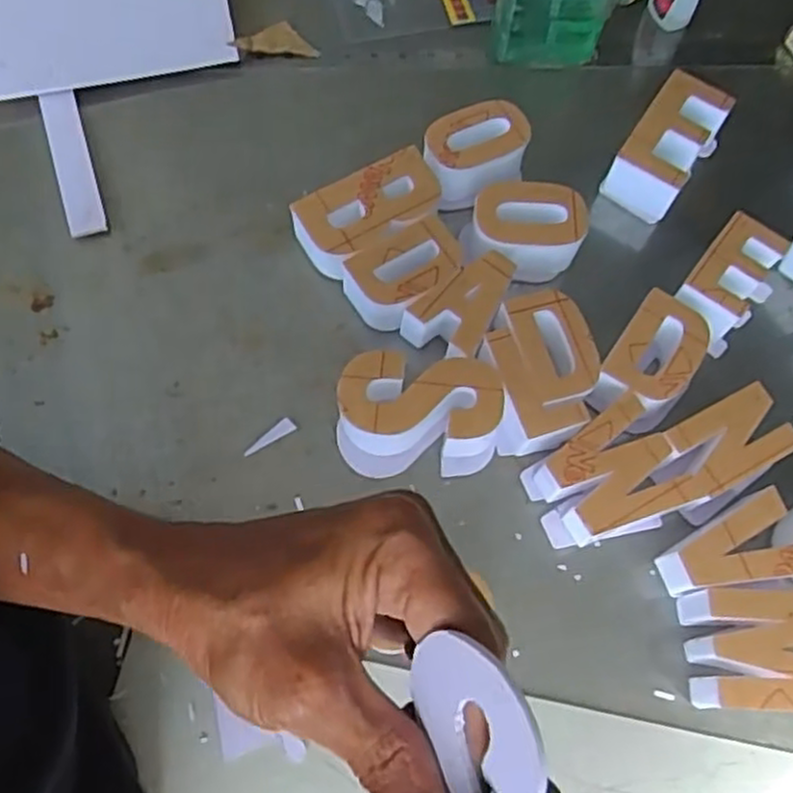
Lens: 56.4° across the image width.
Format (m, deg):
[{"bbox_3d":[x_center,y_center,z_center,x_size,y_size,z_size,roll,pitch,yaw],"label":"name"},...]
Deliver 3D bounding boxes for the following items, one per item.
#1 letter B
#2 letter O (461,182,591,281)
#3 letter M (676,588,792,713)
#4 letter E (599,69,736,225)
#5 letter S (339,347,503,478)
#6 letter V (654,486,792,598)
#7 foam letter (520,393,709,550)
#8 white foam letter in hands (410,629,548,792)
[{"bbox_3d":[-0.022,-0.138,0.578,0.112,0.051,0.063,-35,76,-15],"label":"letter B"},{"bbox_3d":[0.097,-0.126,0.578,0.096,0.053,0.062,-3,70,-3],"label":"letter O"},{"bbox_3d":[0.233,0.163,0.475,0.087,0.045,0.071,1,69,-2],"label":"letter M"},{"bbox_3d":[0.223,-0.204,0.616,0.061,0.058,0.112,36,72,11],"label":"letter E"},{"bbox_3d":[0.015,0.015,0.520,0.109,0.049,0.074,0,69,-2],"label":"letter S"},{"bbox_3d":[0.222,0.107,0.496,0.086,0.048,0.057,-22,72,-10],"label":"letter V"},{"bbox_3d":[0.148,0.057,0.510,0.103,0.048,0.082,-24,72,-11],"label":"foam letter"},{"bbox_3d":[0.022,0.093,0.207,0.004,0.044,0.050,-8,70,-41],"label":"white foam letter in hands"}]

